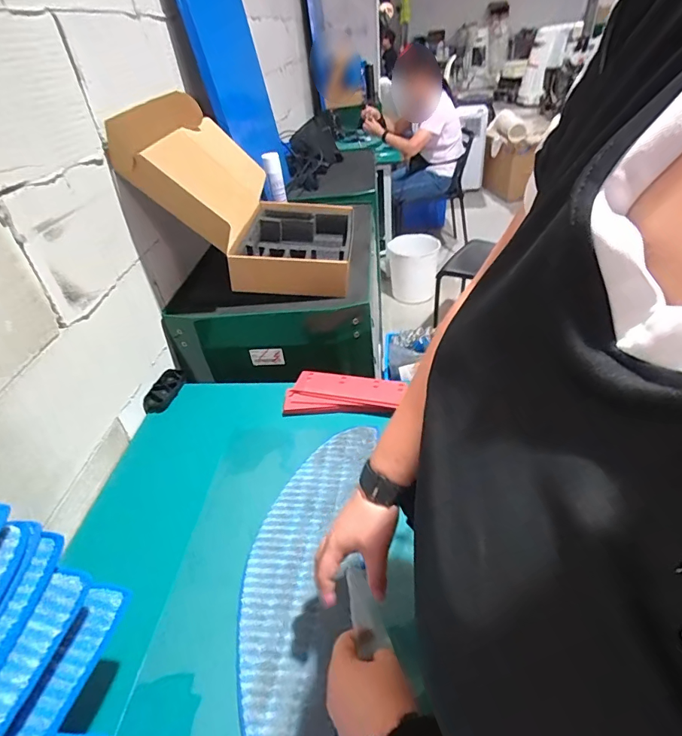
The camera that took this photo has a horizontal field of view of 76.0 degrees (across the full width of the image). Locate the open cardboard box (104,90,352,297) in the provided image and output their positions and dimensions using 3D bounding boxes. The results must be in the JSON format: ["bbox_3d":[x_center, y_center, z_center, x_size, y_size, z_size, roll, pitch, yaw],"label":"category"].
[{"bbox_3d":[-0.210,-0.427,1.032,0.432,0.361,0.455,-5,38,2],"label":"open cardboard box"}]

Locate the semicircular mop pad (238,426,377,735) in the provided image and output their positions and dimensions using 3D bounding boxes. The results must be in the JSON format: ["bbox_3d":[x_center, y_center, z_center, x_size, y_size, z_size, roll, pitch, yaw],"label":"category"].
[{"bbox_3d":[-0.051,0.272,0.616,0.147,0.012,0.489,2,39,10],"label":"semicircular mop pad"}]

